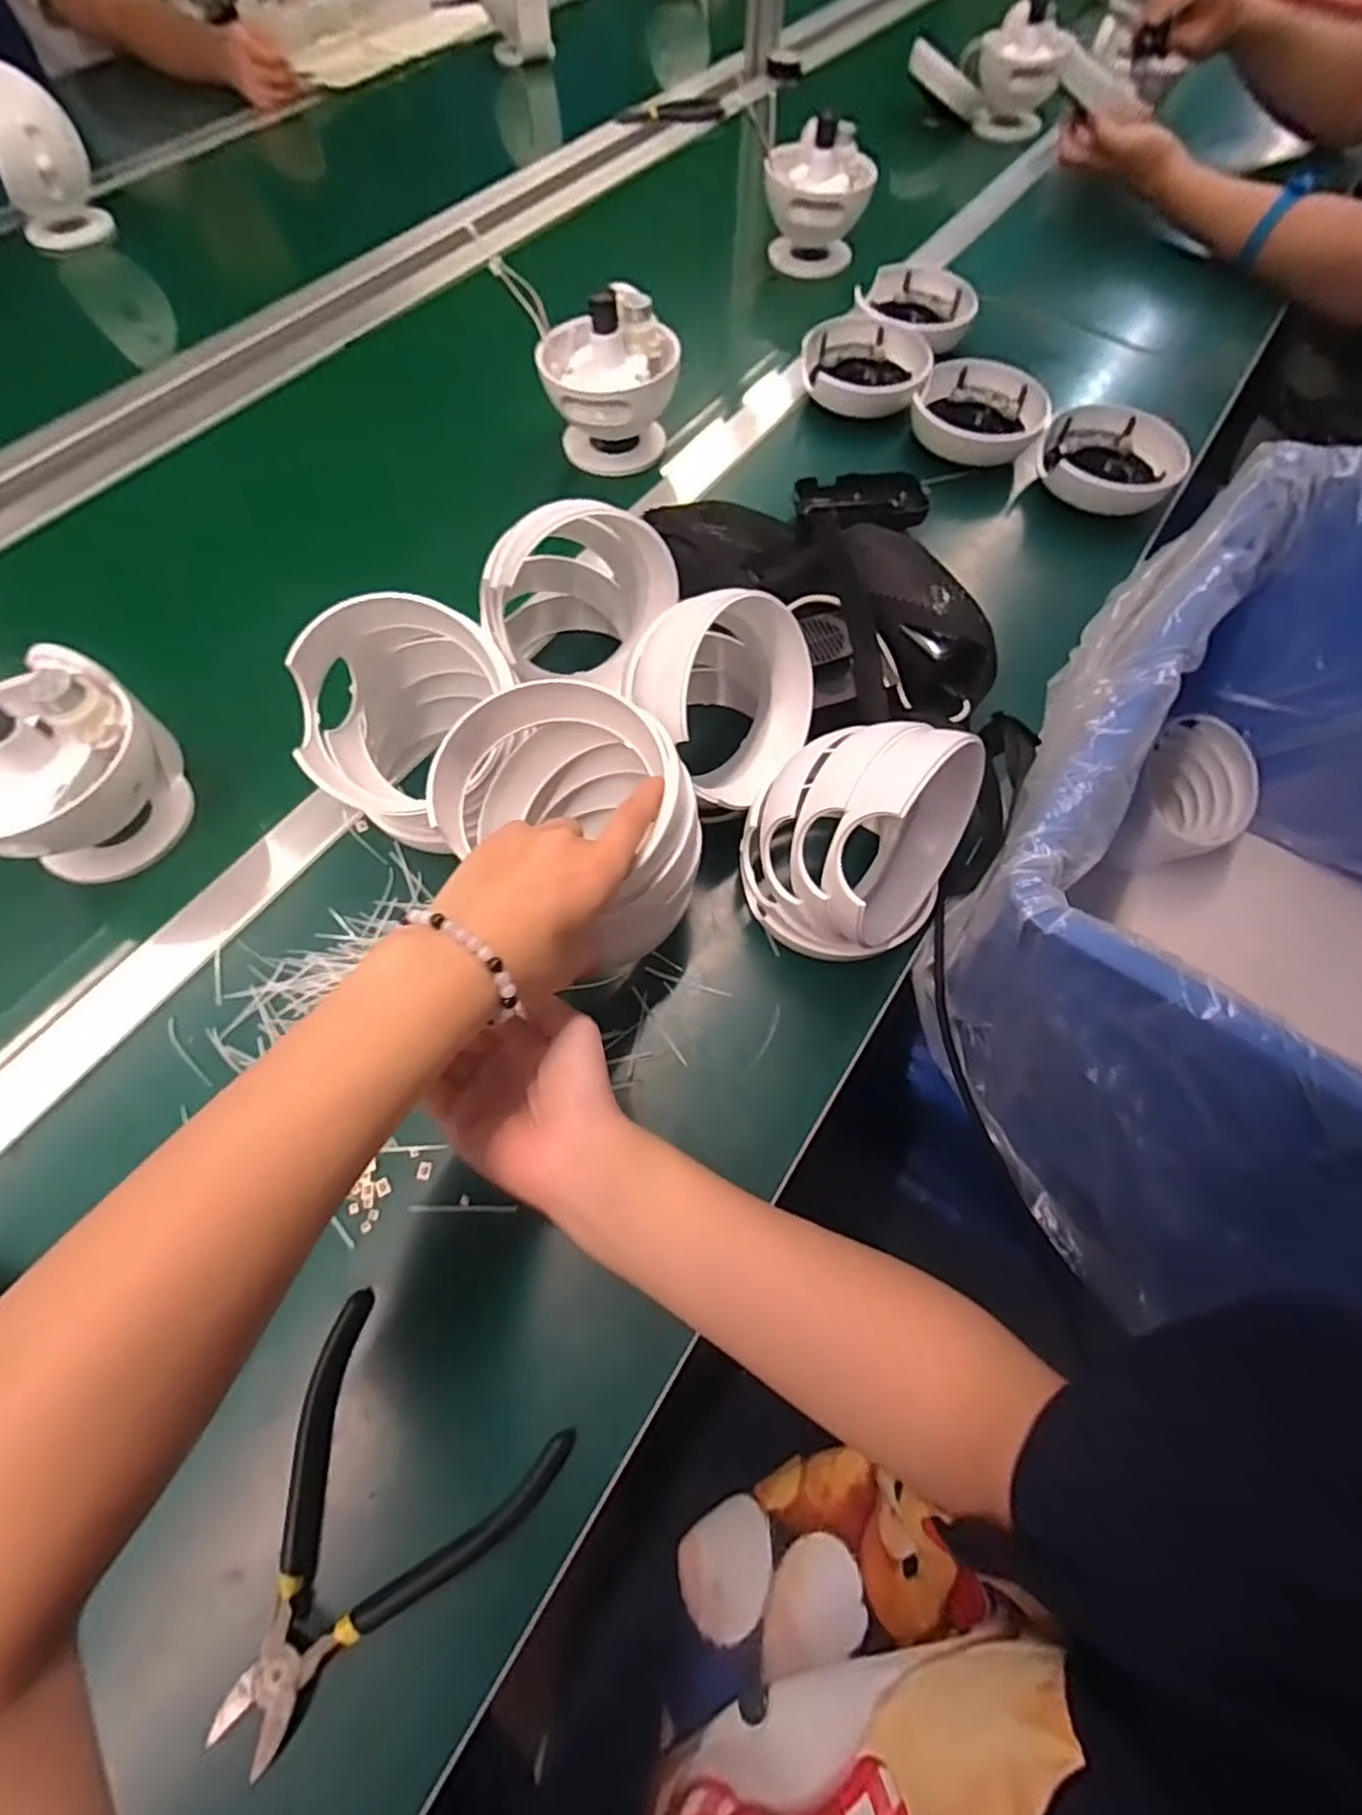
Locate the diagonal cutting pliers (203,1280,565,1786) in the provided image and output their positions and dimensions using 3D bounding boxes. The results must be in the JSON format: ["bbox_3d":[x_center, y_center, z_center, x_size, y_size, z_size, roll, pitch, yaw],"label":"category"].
[{"bbox_3d":[-0.135,0.264,0.287,0.119,0.013,0.137,28,67,12],"label":"diagonal cutting pliers"}]

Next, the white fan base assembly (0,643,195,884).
[{"bbox_3d":[-0.373,-0.083,0.397,0.118,0.132,0.105,-26,67,-12],"label":"white fan base assembly"}]

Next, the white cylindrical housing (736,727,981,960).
[{"bbox_3d":[0.104,-0.034,0.371,0.092,0.125,0.114,36,69,16],"label":"white cylindrical housing"}]

